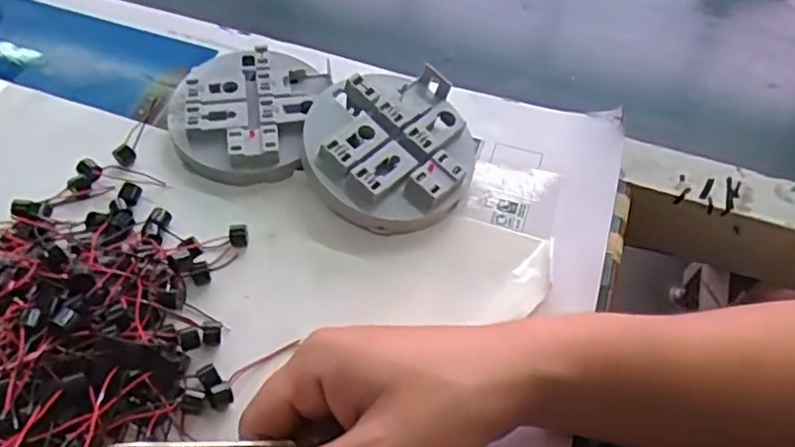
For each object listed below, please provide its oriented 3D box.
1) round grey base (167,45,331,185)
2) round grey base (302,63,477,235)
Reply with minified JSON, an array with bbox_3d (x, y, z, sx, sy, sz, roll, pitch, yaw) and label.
[{"bbox_3d":[-0.097,-0.075,0.415,0.091,0.022,0.107,10,56,3],"label":"round grey base"},{"bbox_3d":[-0.005,-0.045,0.387,0.098,0.039,0.101,2,56,-2],"label":"round grey base"}]

